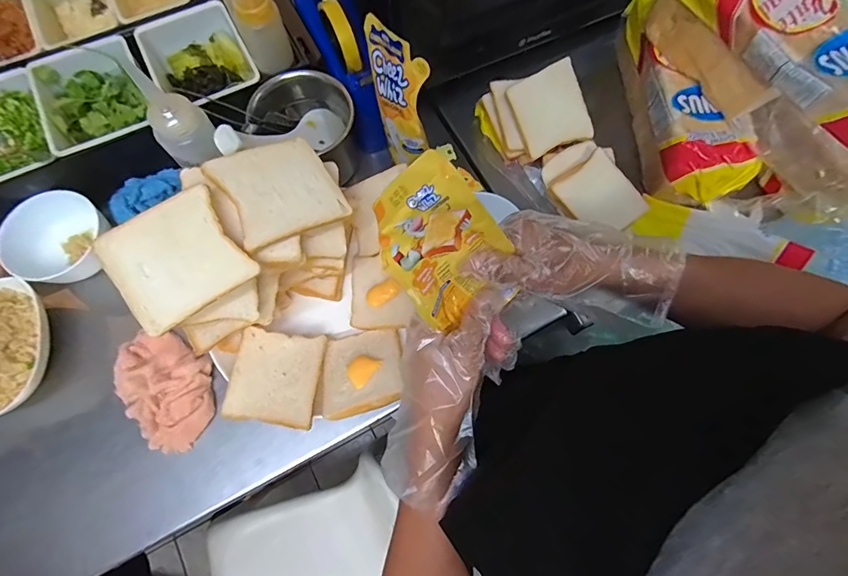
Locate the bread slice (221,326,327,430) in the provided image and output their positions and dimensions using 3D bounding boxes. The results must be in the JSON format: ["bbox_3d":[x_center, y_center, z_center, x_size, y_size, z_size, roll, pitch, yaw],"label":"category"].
[{"bbox_3d":[-0.145,0.087,0.398,0.081,0.005,0.092,11,57,-14],"label":"bread slice"}]

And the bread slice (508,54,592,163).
[{"bbox_3d":[0.154,-0.218,0.494,0.082,0.019,0.093,-23,99,1],"label":"bread slice"}]

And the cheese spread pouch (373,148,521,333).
[{"bbox_3d":[0.012,-0.030,0.289,0.080,0.114,0.020,-38,33,4],"label":"cheese spread pouch"}]

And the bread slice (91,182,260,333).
[{"bbox_3d":[-0.194,-0.022,0.318,0.094,0.012,0.082,-31,98,-5],"label":"bread slice"}]

